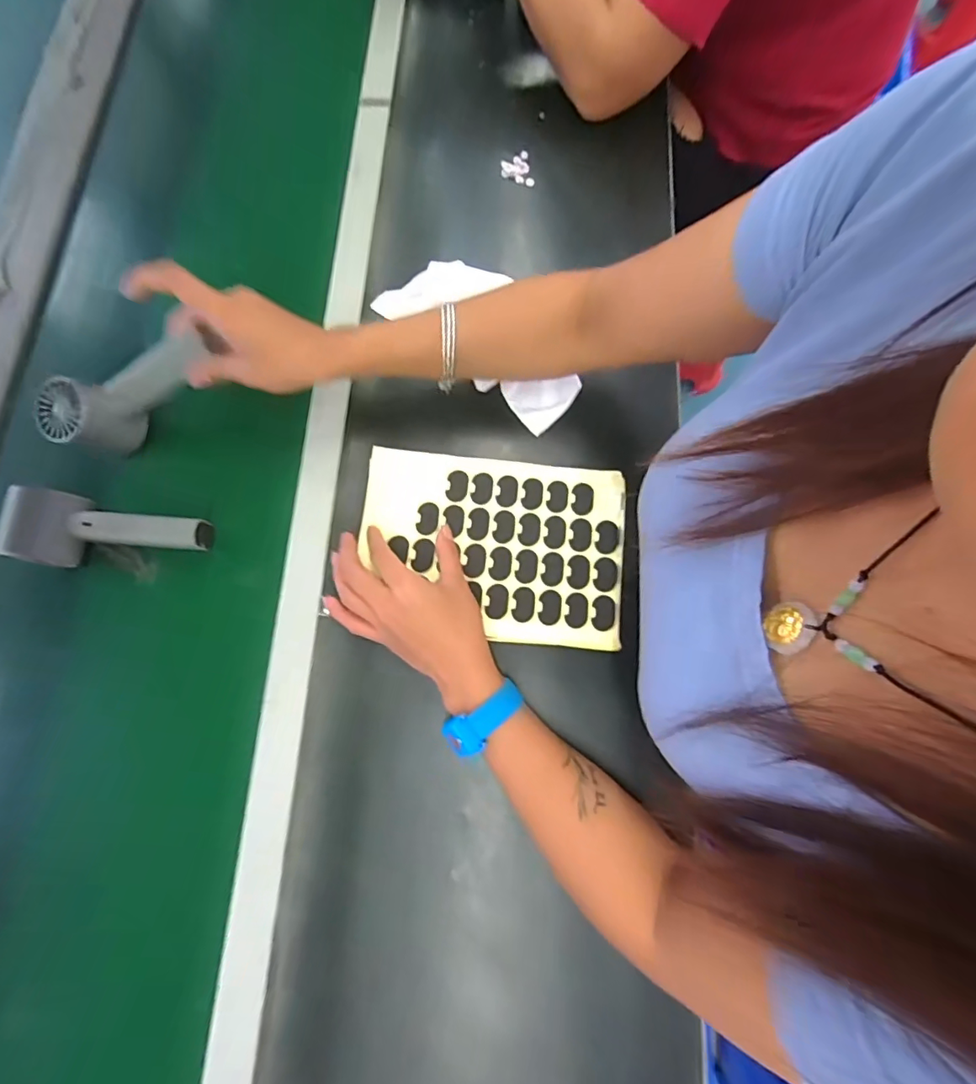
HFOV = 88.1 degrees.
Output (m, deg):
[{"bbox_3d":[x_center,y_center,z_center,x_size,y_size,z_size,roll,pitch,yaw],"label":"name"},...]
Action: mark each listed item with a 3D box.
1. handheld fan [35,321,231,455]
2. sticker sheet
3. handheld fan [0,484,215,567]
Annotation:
[{"bbox_3d":[-0.289,-0.129,0.421,0.159,0.056,0.044,-29,76,7],"label":"handheld fan"},{"bbox_3d":[0.002,0.002,0.429,0.222,0.008,0.151,6,76,4],"label":"sticker sheet"},{"bbox_3d":[-0.306,-0.006,0.414,0.144,0.058,0.055,3,76,5],"label":"handheld fan"}]

